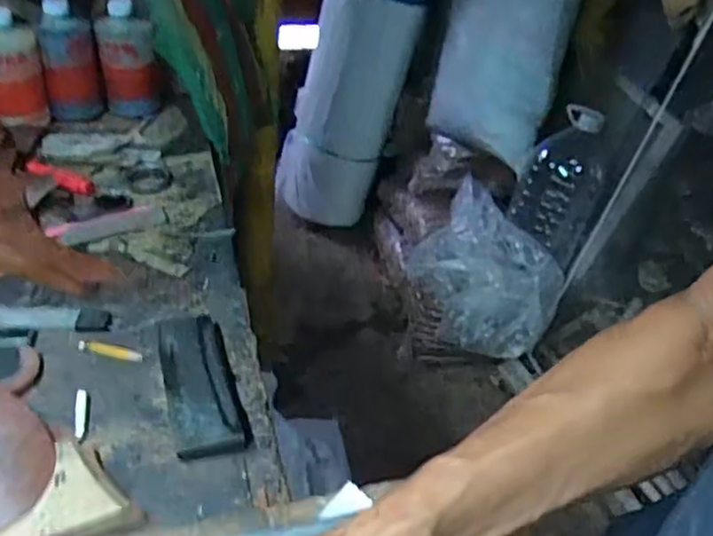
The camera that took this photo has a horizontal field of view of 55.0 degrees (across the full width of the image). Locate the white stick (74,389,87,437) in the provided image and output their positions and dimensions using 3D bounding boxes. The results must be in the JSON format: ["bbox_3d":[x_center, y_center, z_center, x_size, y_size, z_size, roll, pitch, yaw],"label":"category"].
[{"bbox_3d":[-0.220,0.115,0.544,0.009,0.013,0.039,-5,38,-11],"label":"white stick"}]

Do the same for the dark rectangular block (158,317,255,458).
[{"bbox_3d":[-0.131,0.092,0.571,0.058,0.013,0.151,-9,40,-19],"label":"dark rectangular block"}]

